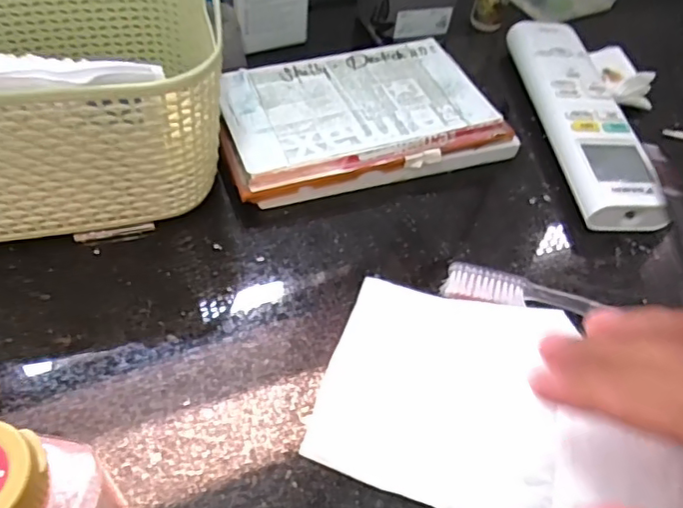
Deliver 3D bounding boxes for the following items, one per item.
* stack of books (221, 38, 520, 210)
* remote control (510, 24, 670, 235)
[{"bbox_3d":[0.008,-0.077,0.329,0.151,0.026,0.093,-14,53,-17],"label":"stack of books"},{"bbox_3d":[0.142,-0.084,0.351,0.048,0.024,0.173,2,50,-5],"label":"remote control"}]

